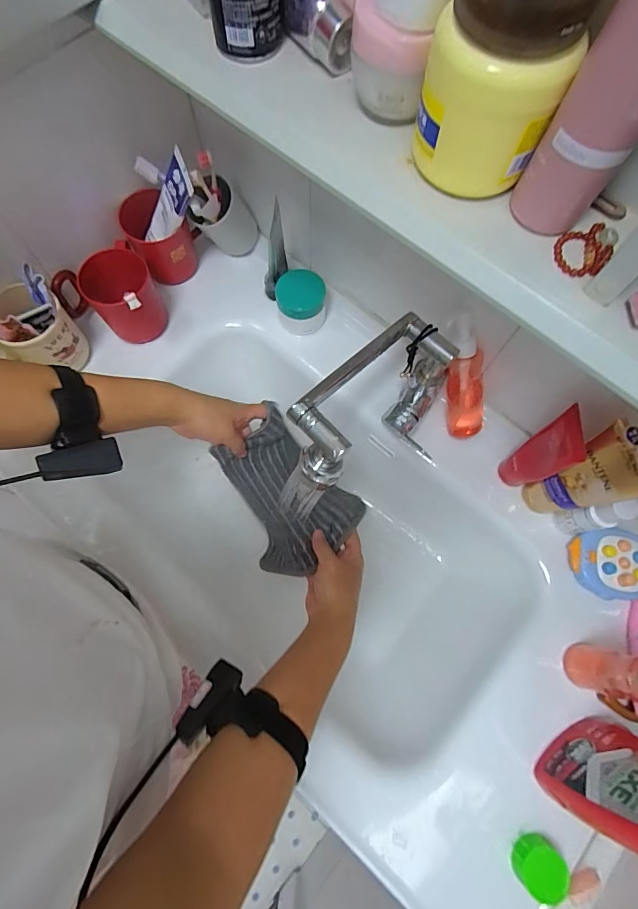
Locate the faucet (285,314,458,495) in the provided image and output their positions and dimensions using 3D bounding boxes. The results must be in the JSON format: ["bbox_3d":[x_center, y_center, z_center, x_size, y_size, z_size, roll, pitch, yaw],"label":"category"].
[{"bbox_3d":[0.056,-0.054,0.475,0.208,0.122,0.087,-35,76,-30],"label":"faucet"}]

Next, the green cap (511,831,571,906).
[{"bbox_3d":[0.214,0.402,0.416,0.044,0.028,0.045,0,73,-1],"label":"green cap"}]

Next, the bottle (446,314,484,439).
[{"bbox_3d":[0.178,-0.091,0.529,0.043,0.169,0.040,-23,40,-8],"label":"bottle"}]

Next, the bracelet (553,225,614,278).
[{"bbox_3d":[0.171,-0.130,0.276,0.038,0.007,0.033,-16,74,-6],"label":"bracelet"}]

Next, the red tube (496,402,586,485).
[{"bbox_3d":[0.254,0.002,0.499,0.030,0.141,0.052,-20,74,-7],"label":"red tube"}]

